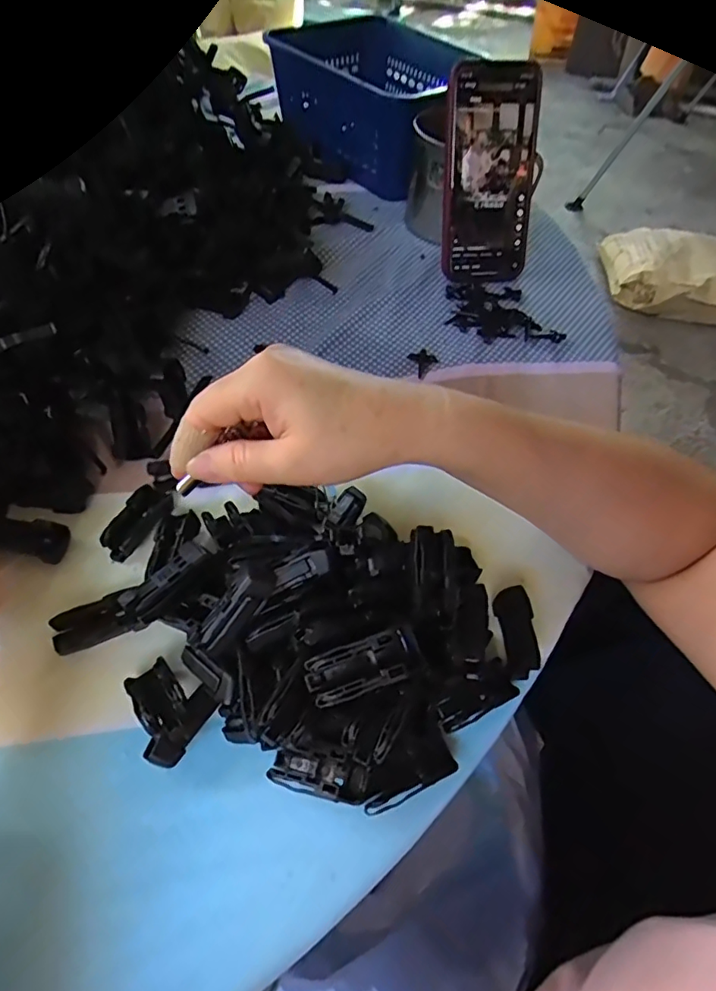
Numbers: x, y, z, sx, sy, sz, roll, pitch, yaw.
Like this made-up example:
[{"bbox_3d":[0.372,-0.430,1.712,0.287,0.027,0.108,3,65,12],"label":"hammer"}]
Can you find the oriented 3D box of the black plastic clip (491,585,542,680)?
[{"bbox_3d":[0.084,0.071,0.287,0.015,0.014,0.045,-2,54,-5],"label":"black plastic clip"}]

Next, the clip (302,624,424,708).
[{"bbox_3d":[0.003,0.070,0.222,0.046,0.017,0.019,-17,57,-15],"label":"clip"}]

